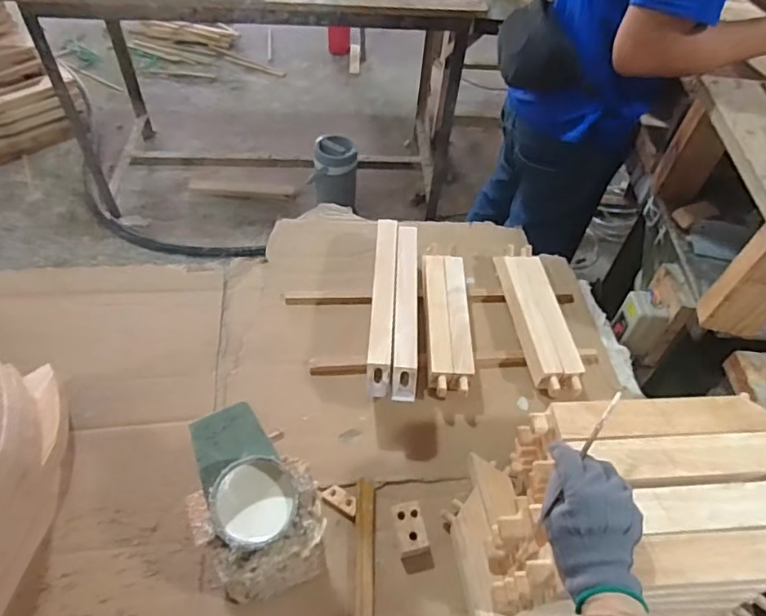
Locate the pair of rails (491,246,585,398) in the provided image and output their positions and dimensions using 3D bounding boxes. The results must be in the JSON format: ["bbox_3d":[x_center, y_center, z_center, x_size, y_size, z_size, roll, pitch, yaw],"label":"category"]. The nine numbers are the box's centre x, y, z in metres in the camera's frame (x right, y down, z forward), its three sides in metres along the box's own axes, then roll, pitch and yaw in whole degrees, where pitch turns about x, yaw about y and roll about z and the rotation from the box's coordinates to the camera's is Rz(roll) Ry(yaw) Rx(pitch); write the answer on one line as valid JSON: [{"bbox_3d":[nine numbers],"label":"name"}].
[{"bbox_3d":[0.243,0.015,0.841,0.065,0.063,0.277,-4,53,-5],"label":"pair of rails"}]

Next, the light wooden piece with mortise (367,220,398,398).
[{"bbox_3d":[0.001,-0.018,0.783,0.032,0.031,0.303,4,51,-1],"label":"light wooden piece with mortise"}]

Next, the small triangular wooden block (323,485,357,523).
[{"bbox_3d":[-0.050,0.245,0.679,0.050,0.009,0.024,31,58,19],"label":"small triangular wooden block"}]

